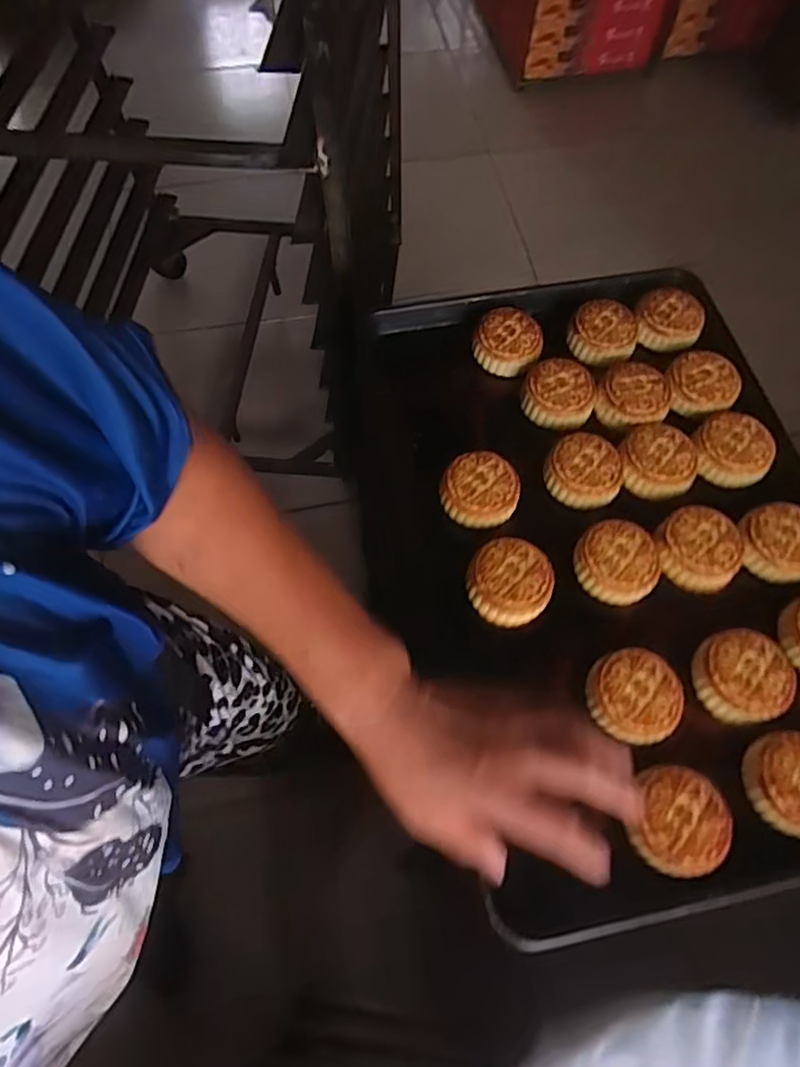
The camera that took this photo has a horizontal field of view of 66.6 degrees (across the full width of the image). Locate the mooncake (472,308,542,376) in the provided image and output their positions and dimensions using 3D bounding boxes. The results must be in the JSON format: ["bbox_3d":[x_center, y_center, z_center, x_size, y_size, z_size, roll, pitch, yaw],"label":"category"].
[{"bbox_3d":[0.117,-0.208,0.661,0.070,0.030,0.068,1,65,-1],"label":"mooncake"}]

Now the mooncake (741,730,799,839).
[{"bbox_3d":[0.311,0.196,0.476,0.069,0.024,0.074,1,66,-2],"label":"mooncake"}]

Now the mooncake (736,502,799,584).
[{"bbox_3d":[0.353,0.006,0.565,0.071,0.026,0.071,1,65,-1],"label":"mooncake"}]

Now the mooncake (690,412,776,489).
[{"bbox_3d":[0.331,-0.085,0.609,0.073,0.027,0.071,1,65,-1],"label":"mooncake"}]

